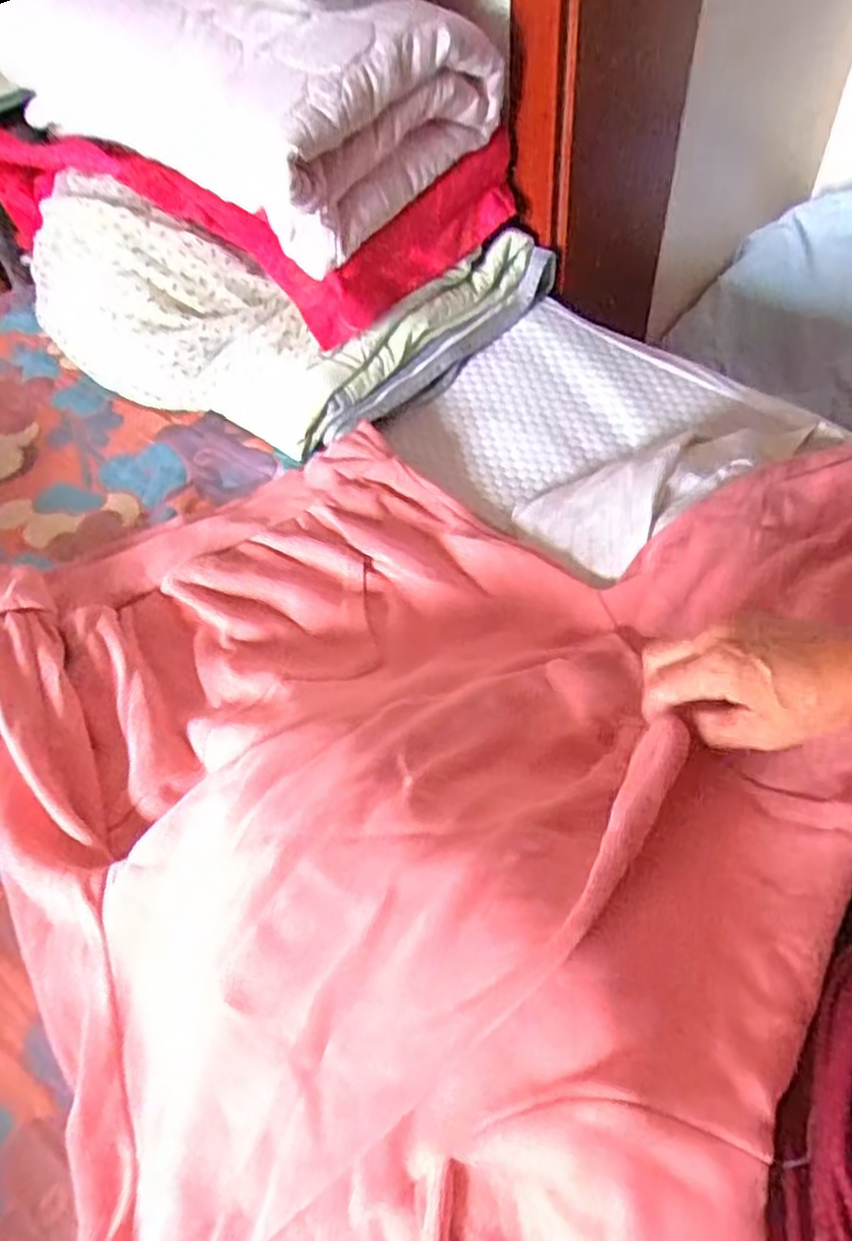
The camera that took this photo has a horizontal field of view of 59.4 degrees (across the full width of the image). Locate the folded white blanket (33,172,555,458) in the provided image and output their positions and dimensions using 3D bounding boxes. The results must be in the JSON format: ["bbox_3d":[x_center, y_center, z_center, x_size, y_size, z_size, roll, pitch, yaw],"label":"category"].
[{"bbox_3d":[-0.268,-0.302,0.752,0.364,0.194,0.106,19,59,16],"label":"folded white blanket"}]

